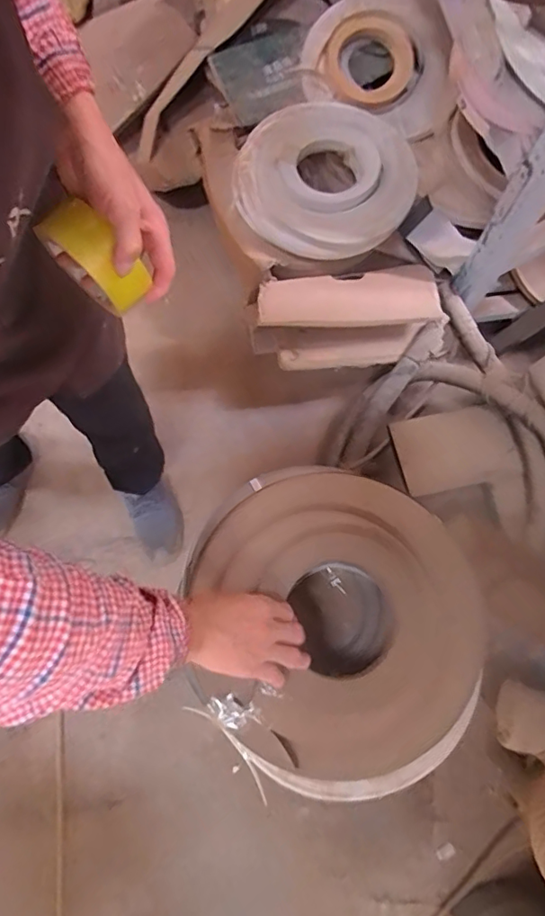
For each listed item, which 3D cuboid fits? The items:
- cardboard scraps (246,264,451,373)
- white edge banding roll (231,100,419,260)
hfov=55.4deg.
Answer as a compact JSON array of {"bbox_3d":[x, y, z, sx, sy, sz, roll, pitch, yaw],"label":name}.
[{"bbox_3d":[0.154,-0.304,1.123,0.405,0.141,0.169,-5,73,-4],"label":"cardboard scraps"},{"bbox_3d":[0.098,-0.586,1.062,0.376,0.076,0.340,42,88,11],"label":"white edge banding roll"}]

